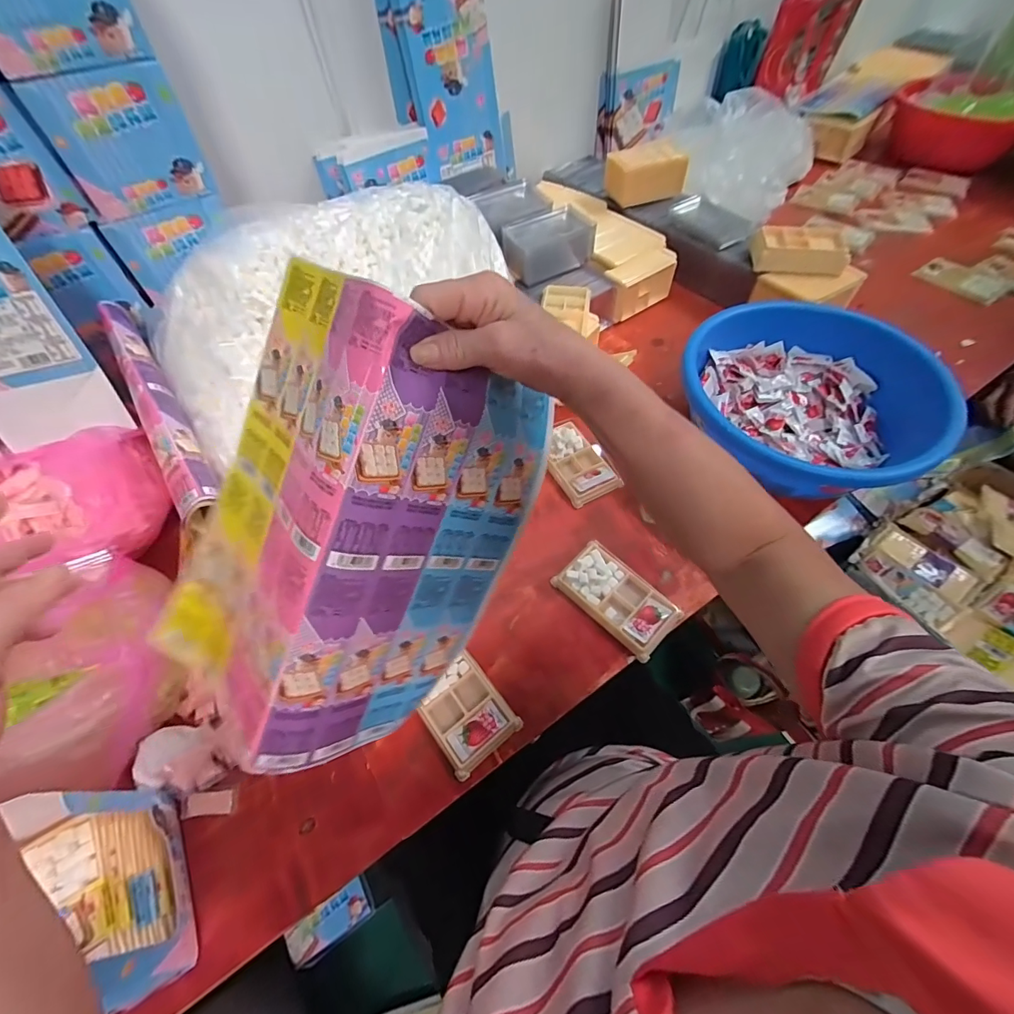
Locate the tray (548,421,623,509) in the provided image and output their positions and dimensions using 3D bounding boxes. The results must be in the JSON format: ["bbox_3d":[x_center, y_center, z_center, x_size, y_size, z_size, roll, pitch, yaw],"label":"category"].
[{"bbox_3d":[0.101,-0.063,0.633,0.073,0.027,0.120,-23,59,-11],"label":"tray"}]

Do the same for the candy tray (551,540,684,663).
[{"bbox_3d":[0.132,0.105,0.529,0.078,0.013,0.137,-41,64,-21],"label":"candy tray"}]

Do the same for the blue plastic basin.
[{"bbox_3d":[0.390,-0.139,0.597,0.284,0.111,0.292,-1,57,2],"label":"blue plastic basin"}]

